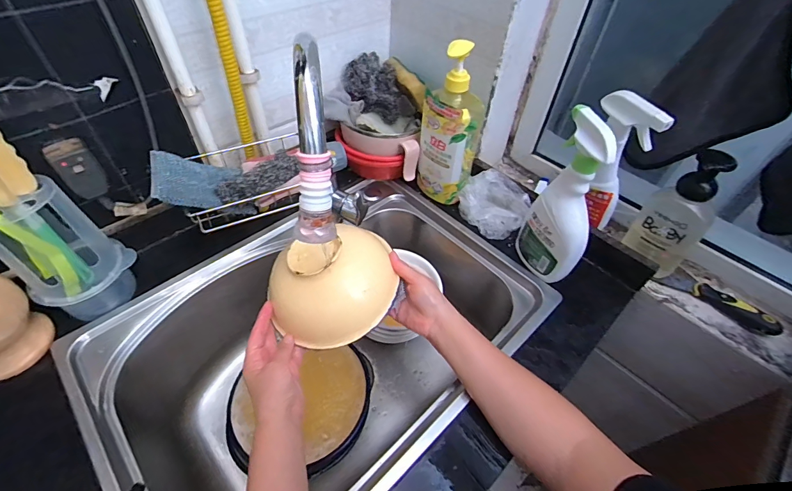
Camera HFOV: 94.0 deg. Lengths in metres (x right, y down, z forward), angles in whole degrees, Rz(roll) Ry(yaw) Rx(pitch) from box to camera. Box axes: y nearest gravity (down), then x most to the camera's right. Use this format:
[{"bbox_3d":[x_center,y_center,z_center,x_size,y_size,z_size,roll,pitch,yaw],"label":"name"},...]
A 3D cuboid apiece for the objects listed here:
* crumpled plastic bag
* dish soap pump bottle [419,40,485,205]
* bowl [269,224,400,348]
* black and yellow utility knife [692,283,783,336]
[{"bbox_3d":[0.170,-0.077,0.658,0.090,0.058,0.118,-30,57,-25],"label":"crumpled plastic bag"},{"bbox_3d":[0.094,-0.193,0.615,0.102,0.256,0.079,6,49,2],"label":"dish soap pump bottle"},{"bbox_3d":[-0.080,0.040,0.479,0.164,0.096,0.142,-17,52,-17],"label":"bowl"},{"bbox_3d":[0.507,0.095,0.552,0.108,0.032,0.019,38,57,26],"label":"black and yellow utility knife"}]

